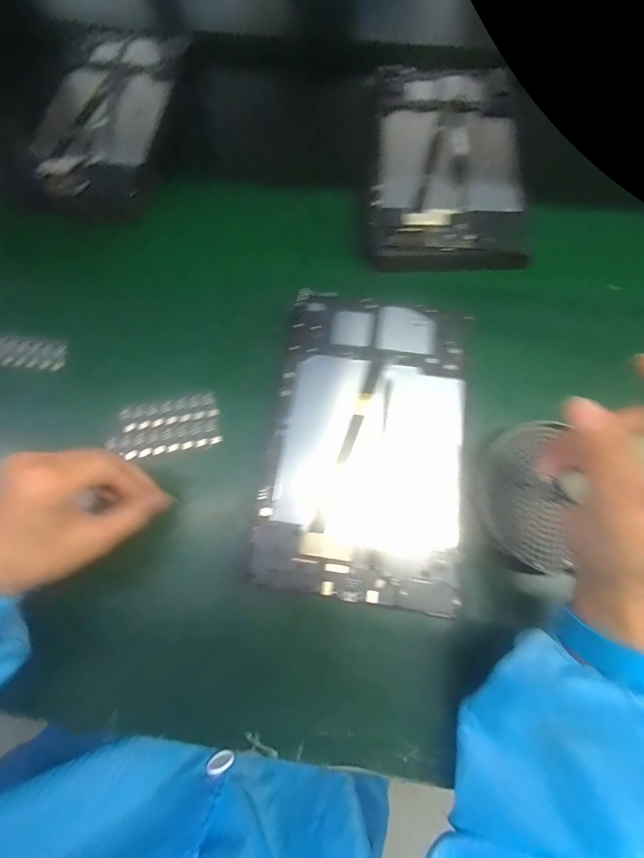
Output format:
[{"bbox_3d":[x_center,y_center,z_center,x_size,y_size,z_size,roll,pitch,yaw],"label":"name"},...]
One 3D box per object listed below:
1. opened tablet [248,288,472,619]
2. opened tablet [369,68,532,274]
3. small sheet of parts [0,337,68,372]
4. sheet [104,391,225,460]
[{"bbox_3d":[0.036,0.006,0.290,0.145,0.014,0.232,9,73,4],"label":"opened tablet"},{"bbox_3d":[0.126,-0.271,0.377,0.146,0.014,0.247,3,73,2],"label":"opened tablet"},{"bbox_3d":[-0.289,-0.073,0.348,0.097,0.007,0.028,6,81,4],"label":"small sheet of parts"},{"bbox_3d":[-0.135,-0.002,0.319,0.091,0.004,0.048,-10,73,-2],"label":"sheet"}]

